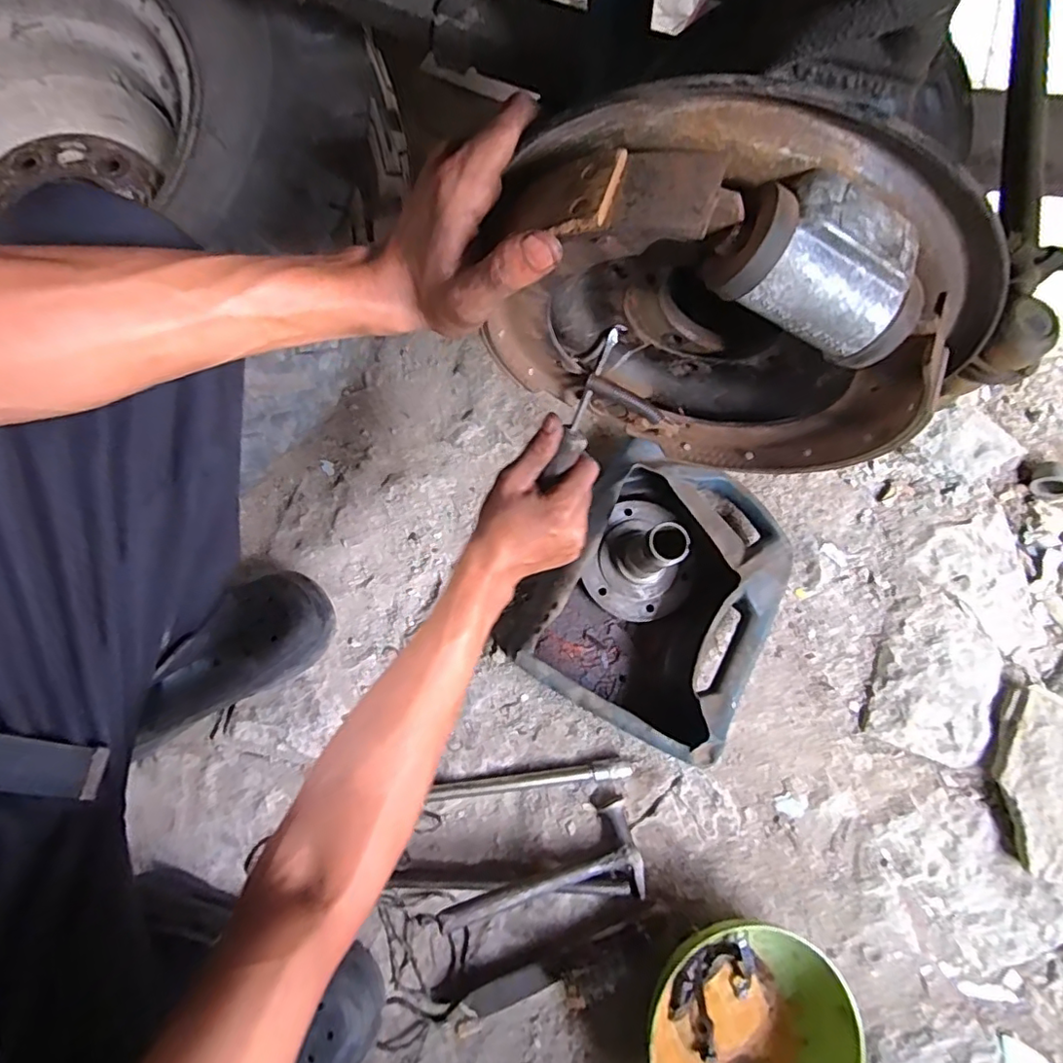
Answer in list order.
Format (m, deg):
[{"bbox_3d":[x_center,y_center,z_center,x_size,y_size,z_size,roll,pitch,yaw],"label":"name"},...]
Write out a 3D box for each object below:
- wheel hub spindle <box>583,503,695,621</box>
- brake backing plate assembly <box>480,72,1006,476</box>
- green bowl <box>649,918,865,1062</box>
[{"bbox_3d":[0.136,0.025,0.631,0.116,0.129,0.137,25,75,5],"label":"wheel hub spindle"},{"bbox_3d":[0.097,-0.110,0.322,0.230,0.241,0.071,15,75,2],"label":"brake backing plate assembly"},{"bbox_3d":[0.199,0.473,0.547,0.178,0.072,0.191,1,75,-2],"label":"green bowl"}]

